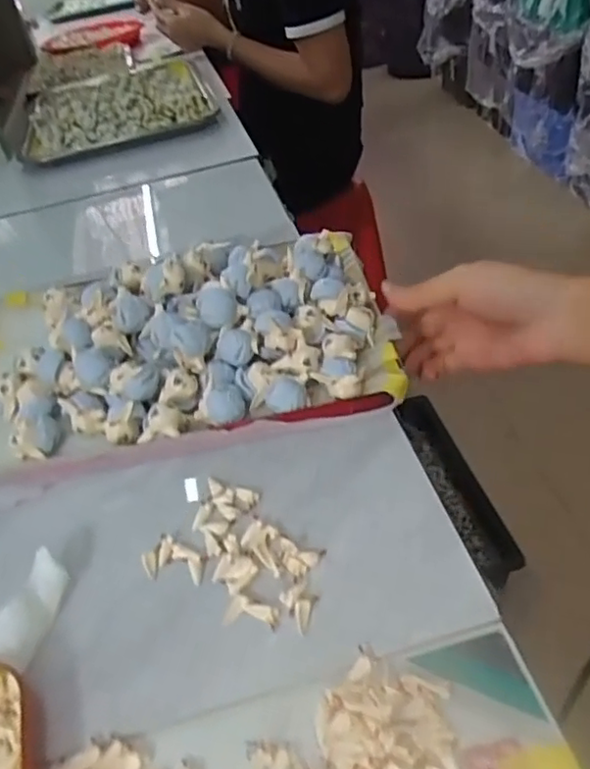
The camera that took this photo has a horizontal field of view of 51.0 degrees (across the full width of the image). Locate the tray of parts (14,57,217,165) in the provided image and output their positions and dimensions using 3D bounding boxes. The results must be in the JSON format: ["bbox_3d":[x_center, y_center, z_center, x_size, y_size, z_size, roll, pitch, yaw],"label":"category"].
[{"bbox_3d":[-0.260,-0.413,0.896,0.258,0.038,0.365,-16,41,-5],"label":"tray of parts"}]

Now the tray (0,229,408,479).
[{"bbox_3d":[-0.095,-0.038,0.416,0.301,0.062,0.196,-8,40,-1],"label":"tray"}]

